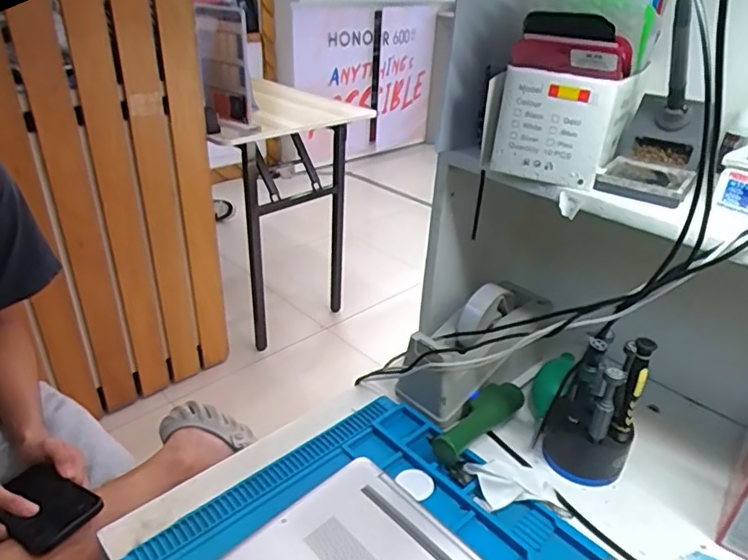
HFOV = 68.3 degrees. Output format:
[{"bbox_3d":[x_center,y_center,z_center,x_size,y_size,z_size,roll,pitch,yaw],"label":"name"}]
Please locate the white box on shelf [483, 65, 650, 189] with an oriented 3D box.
[{"bbox_3d":[0.180,-0.151,0.522,0.117,0.093,0.092,15,32,20],"label":"white box on shelf"}]

